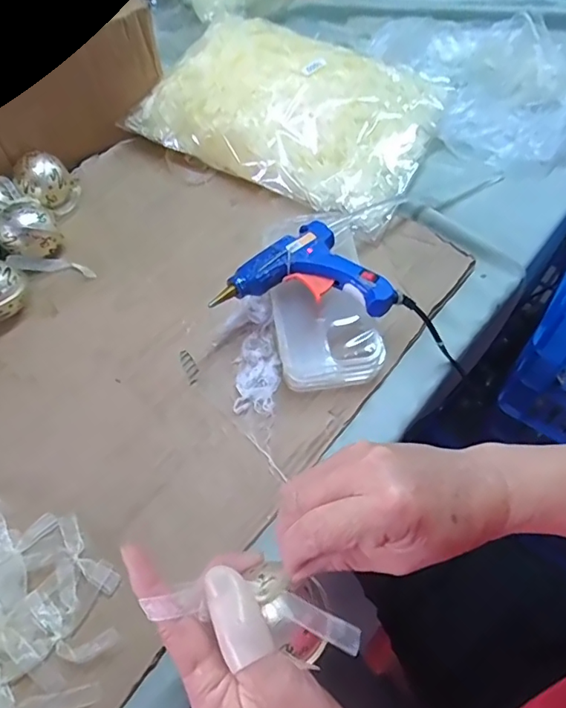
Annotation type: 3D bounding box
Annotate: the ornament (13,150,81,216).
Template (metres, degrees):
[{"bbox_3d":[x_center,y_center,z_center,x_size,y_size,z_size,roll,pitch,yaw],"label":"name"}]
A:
[{"bbox_3d":[-0.235,-0.169,0.522,0.051,0.048,0.044,-33,64,-17],"label":"ornament"}]

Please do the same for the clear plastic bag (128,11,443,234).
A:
[{"bbox_3d":[0.016,-0.269,0.562,0.290,0.075,0.213,24,62,14],"label":"clear plastic bag"}]

